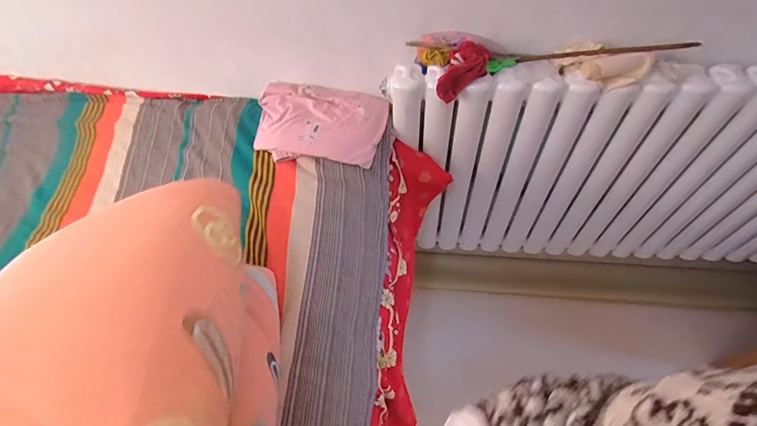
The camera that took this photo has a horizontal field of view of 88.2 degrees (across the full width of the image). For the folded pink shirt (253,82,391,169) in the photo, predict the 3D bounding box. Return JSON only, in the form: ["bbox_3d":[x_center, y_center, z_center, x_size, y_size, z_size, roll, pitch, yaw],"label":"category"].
[{"bbox_3d":[-0.126,-0.202,0.855,0.283,0.031,0.185,4,68,5],"label":"folded pink shirt"}]

